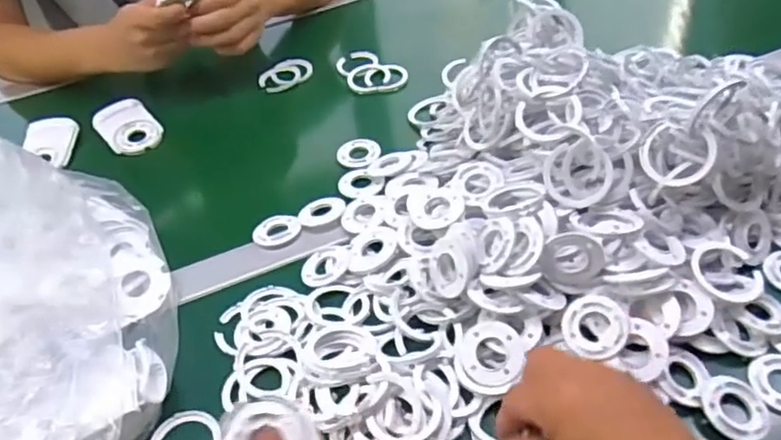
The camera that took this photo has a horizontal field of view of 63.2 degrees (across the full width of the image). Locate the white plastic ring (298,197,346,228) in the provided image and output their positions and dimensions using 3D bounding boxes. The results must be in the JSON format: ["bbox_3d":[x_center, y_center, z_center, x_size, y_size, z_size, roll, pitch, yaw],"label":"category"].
[{"bbox_3d":[-0.063,-0.009,0.590,0.043,0.007,0.037,-7,44,1],"label":"white plastic ring"}]

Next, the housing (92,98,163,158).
[{"bbox_3d":[-0.299,-0.107,0.723,0.063,0.024,0.081,-30,48,-21],"label":"housing"}]

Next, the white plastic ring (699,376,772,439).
[{"bbox_3d":[0.225,0.122,0.414,0.042,0.009,0.043,-4,44,4],"label":"white plastic ring"}]

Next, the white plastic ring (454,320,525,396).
[{"bbox_3d":[0.069,0.097,0.446,0.048,0.009,0.050,-7,67,18],"label":"white plastic ring"}]

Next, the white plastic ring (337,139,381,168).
[{"bbox_3d":[-0.033,-0.068,0.655,0.044,0.009,0.047,-4,44,4],"label":"white plastic ring"}]

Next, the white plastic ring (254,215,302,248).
[{"bbox_3d":[-0.103,0.009,0.583,0.043,0.008,0.033,-12,44,-5],"label":"white plastic ring"}]

